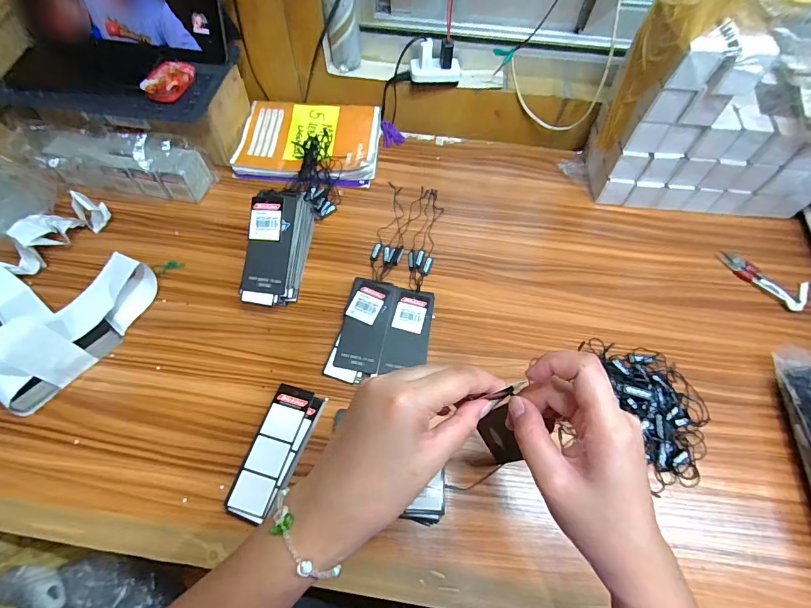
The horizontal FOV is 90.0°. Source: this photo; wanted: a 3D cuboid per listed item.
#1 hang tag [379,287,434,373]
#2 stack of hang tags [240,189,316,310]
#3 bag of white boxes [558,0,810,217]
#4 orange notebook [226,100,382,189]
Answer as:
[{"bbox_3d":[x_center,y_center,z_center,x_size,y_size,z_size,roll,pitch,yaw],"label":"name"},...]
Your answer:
[{"bbox_3d":[0.005,0.029,0.468,0.048,0.005,0.102,10,66,-1],"label":"hang tag"},{"bbox_3d":[-0.150,-0.064,0.475,0.058,0.086,0.136,6,60,2],"label":"stack of hang tags"},{"bbox_3d":[0.400,-0.244,0.437,0.294,0.363,0.138,21,61,10],"label":"bag of white boxes"},{"bbox_3d":[-0.145,-0.246,0.616,0.207,0.029,0.144,3,60,0],"label":"orange notebook"}]

